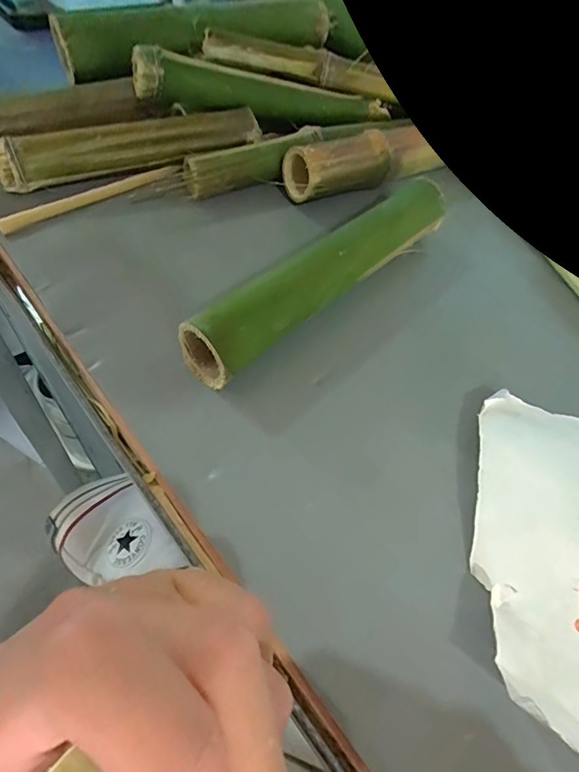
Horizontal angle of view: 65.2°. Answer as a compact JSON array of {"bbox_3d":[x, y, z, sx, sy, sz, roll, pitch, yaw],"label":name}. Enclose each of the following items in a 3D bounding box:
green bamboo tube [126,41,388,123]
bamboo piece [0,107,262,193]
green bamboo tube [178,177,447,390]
[{"bbox_3d":[-0.014,-0.194,0.306,0.174,0.030,0.023,-8,57,-28],"label":"green bamboo tube"},{"bbox_3d":[-0.094,-0.145,0.278,0.153,0.029,0.021,-16,58,-18],"label":"bamboo piece"},{"bbox_3d":[0.026,-0.063,0.228,0.179,0.032,0.028,-35,65,-28],"label":"green bamboo tube"}]

